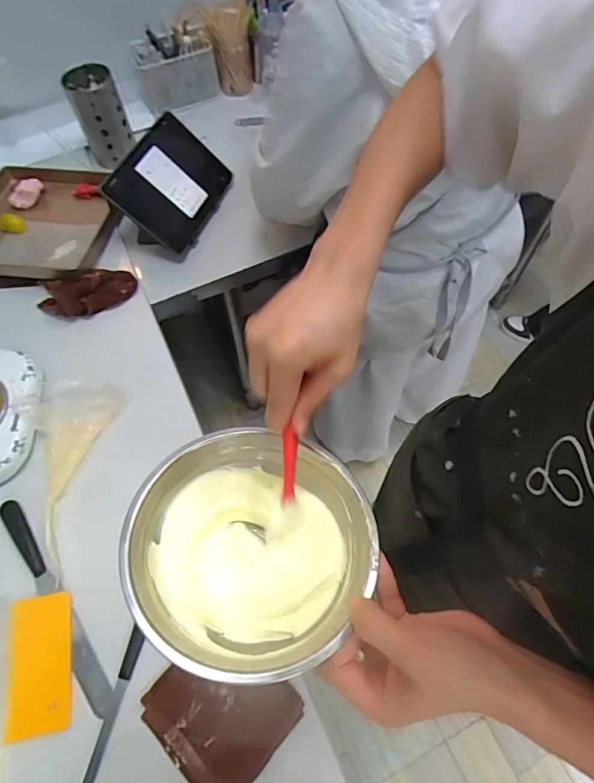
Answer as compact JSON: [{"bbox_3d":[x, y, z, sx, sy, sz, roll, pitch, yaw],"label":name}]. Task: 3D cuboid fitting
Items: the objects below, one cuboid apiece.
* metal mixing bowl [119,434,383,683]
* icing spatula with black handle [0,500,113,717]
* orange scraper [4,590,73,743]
[{"bbox_3d":[-0.036,0.120,0.365,0.180,0.078,0.179,1,63,-2],"label":"metal mixing bowl"},{"bbox_3d":[-0.327,0.276,0.601,0.032,0.016,0.312,-36,68,-15],"label":"icing spatula with black handle"},{"bbox_3d":[-0.325,0.343,0.570,0.076,0.005,0.155,-13,64,-4],"label":"orange scraper"}]

